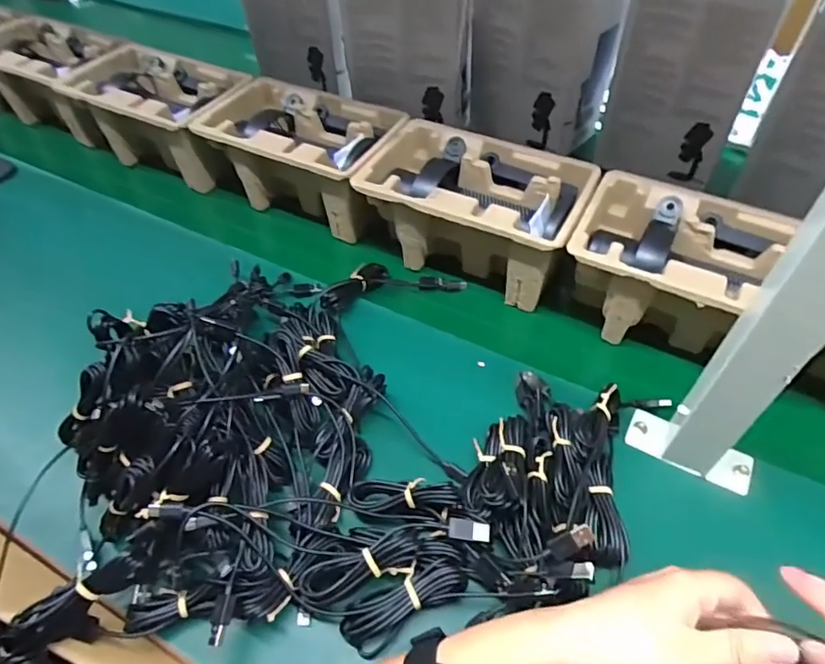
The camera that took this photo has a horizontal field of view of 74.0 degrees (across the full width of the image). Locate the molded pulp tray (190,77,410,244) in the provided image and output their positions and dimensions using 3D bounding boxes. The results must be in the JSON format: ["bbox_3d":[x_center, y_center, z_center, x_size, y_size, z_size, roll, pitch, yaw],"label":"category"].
[{"bbox_3d":[-0.124,-0.216,0.670,0.203,0.104,0.154,22,55,19],"label":"molded pulp tray"}]

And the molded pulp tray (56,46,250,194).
[{"bbox_3d":[-0.329,-0.290,0.735,0.238,0.101,0.149,23,55,20],"label":"molded pulp tray"}]

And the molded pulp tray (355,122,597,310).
[{"bbox_3d":[0.069,-0.132,0.600,0.220,0.103,0.148,19,54,17],"label":"molded pulp tray"}]

